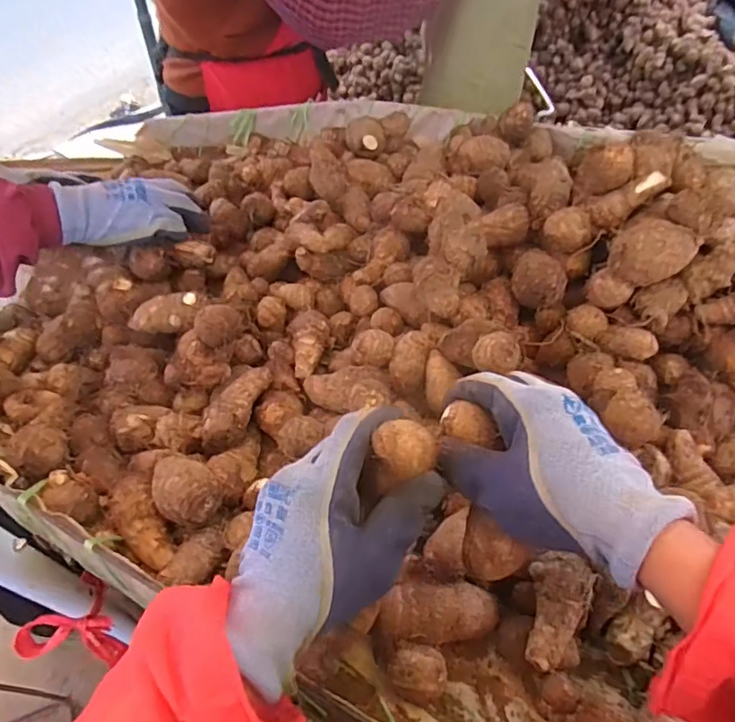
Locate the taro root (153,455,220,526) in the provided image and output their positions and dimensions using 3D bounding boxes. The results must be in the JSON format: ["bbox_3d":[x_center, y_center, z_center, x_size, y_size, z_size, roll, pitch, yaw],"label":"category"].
[{"bbox_3d":[-0.154,0.105,0.458,0.066,0.037,0.047,28,57,20],"label":"taro root"}]

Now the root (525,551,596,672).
[{"bbox_3d":[0.131,0.174,0.382,0.040,0.037,0.071,9,53,7],"label":"root"}]

